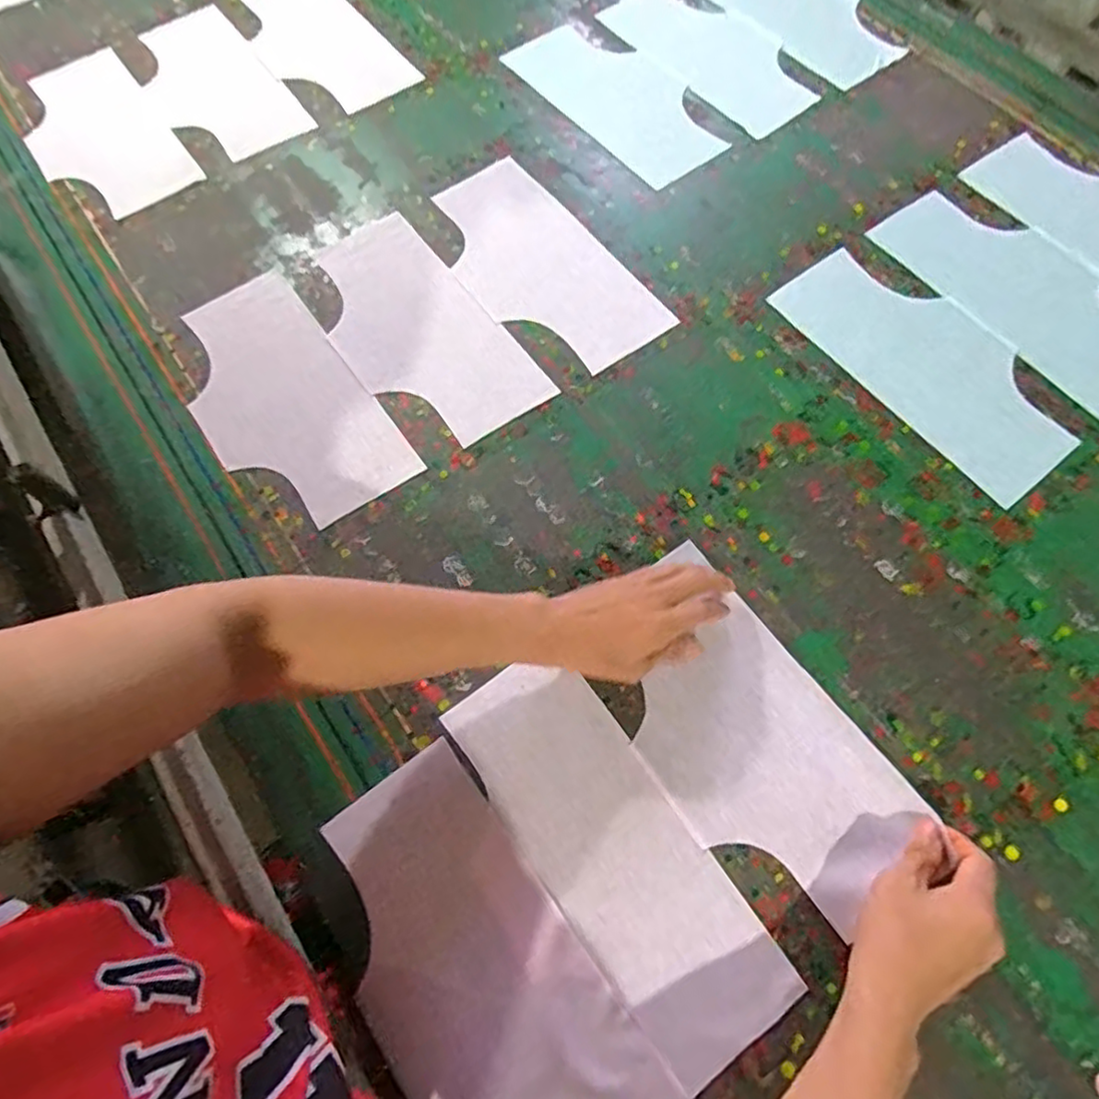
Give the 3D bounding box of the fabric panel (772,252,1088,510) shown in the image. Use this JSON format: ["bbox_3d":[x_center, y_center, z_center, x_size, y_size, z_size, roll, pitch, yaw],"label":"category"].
[{"bbox_3d":[0.381,-0.193,0.668,0.149,0.005,0.305,-34,69,-13],"label":"fabric panel"}]

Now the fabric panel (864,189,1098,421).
[{"bbox_3d":[0.498,-0.273,0.695,0.148,0.005,0.306,-32,68,-12],"label":"fabric panel"}]

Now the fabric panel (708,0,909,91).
[{"bbox_3d":[0.332,-0.730,0.893,0.147,0.008,0.315,-32,66,-8],"label":"fabric panel"}]

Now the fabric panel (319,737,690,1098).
[{"bbox_3d":[-0.052,0.303,0.467,0.145,0.008,0.296,-36,71,-11],"label":"fabric panel"}]

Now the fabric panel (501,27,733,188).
[{"bbox_3d":[0.082,-0.571,0.834,0.153,0.012,0.323,-28,63,-11],"label":"fabric panel"}]

